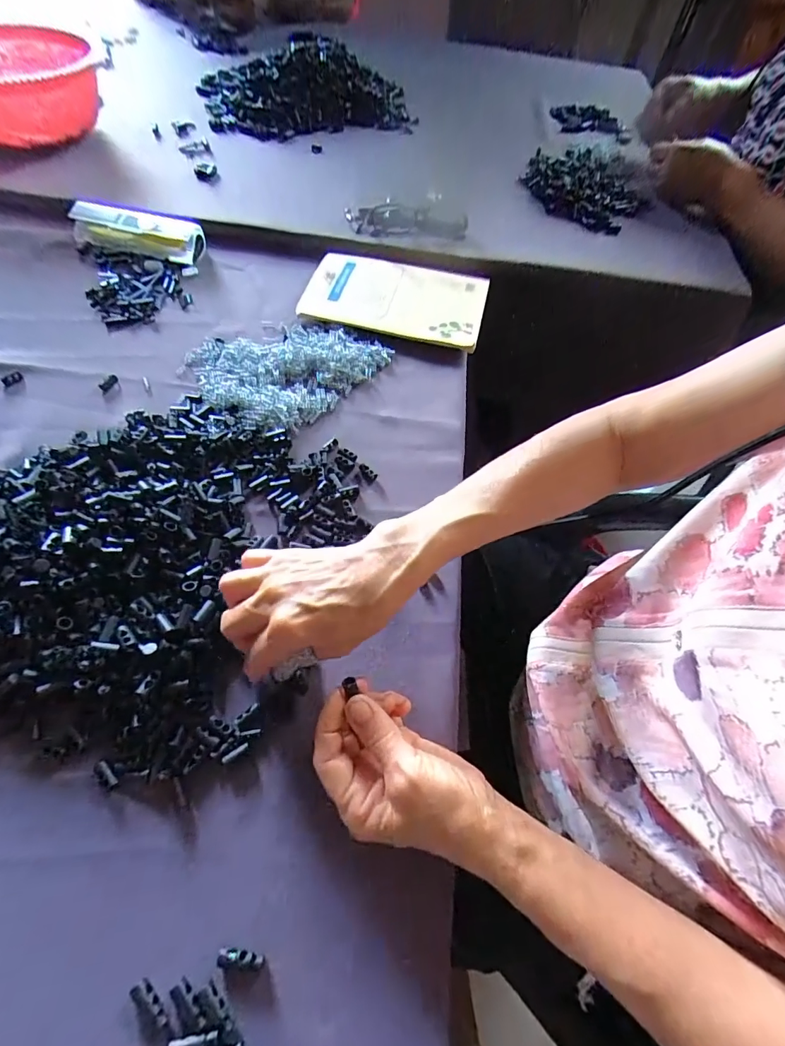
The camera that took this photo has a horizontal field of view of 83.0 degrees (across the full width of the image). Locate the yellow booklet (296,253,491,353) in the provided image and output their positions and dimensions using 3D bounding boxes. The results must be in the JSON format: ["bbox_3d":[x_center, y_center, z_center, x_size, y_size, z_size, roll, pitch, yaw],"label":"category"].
[{"bbox_3d":[0.007,-0.269,0.524,0.201,0.015,0.140,14,60,2],"label":"yellow booklet"}]

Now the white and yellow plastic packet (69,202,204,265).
[{"bbox_3d":[-0.310,-0.353,0.537,0.151,0.034,0.049,6,60,0],"label":"white and yellow plastic packet"}]

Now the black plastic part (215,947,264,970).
[{"bbox_3d":[-0.083,0.239,0.243,0.025,0.004,0.008,4,60,-2],"label":"black plastic part"}]

